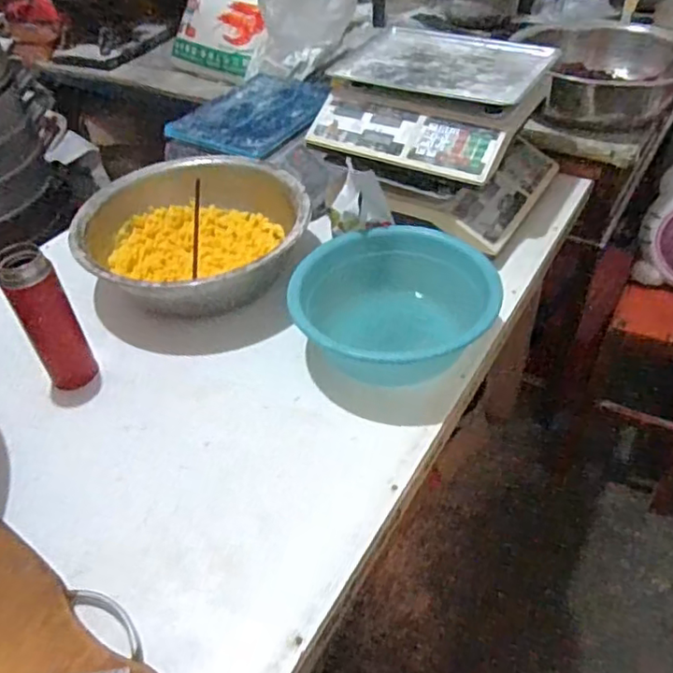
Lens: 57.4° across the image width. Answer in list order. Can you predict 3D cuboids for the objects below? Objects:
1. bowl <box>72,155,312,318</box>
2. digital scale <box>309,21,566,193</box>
[{"bbox_3d":[-0.224,-0.159,0.986,0.339,0.110,0.326,-2,43,2],"label":"bowl"},{"bbox_3d":[0.158,-0.403,1.062,0.357,0.116,0.359,17,47,21],"label":"digital scale"}]

